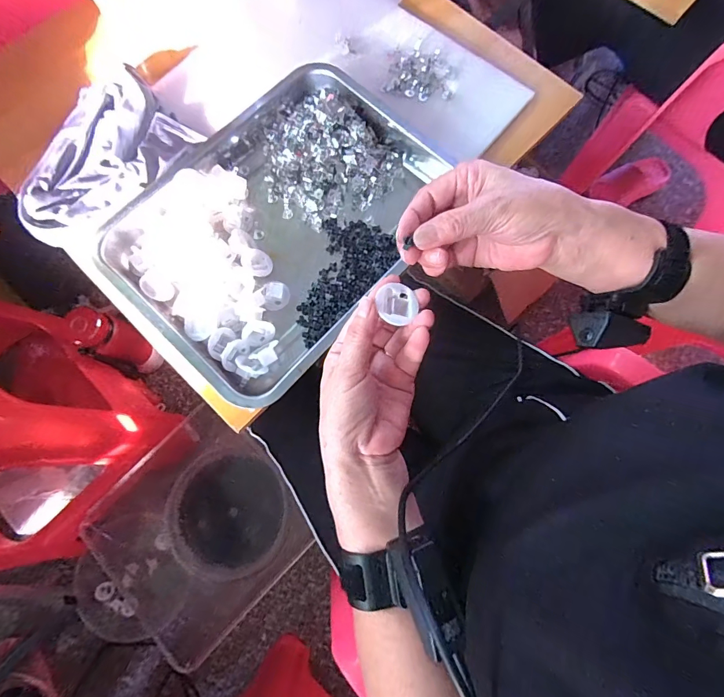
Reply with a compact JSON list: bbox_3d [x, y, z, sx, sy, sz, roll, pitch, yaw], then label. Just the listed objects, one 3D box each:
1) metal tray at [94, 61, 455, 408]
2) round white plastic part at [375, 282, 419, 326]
[{"bbox_3d":[-0.096,-0.150,0.447,0.282,0.042,0.374,38,77,8],"label":"metal tray"},{"bbox_3d":[0.027,-0.035,0.295,0.030,0.010,0.031,0,75,-2],"label":"round white plastic part"}]

